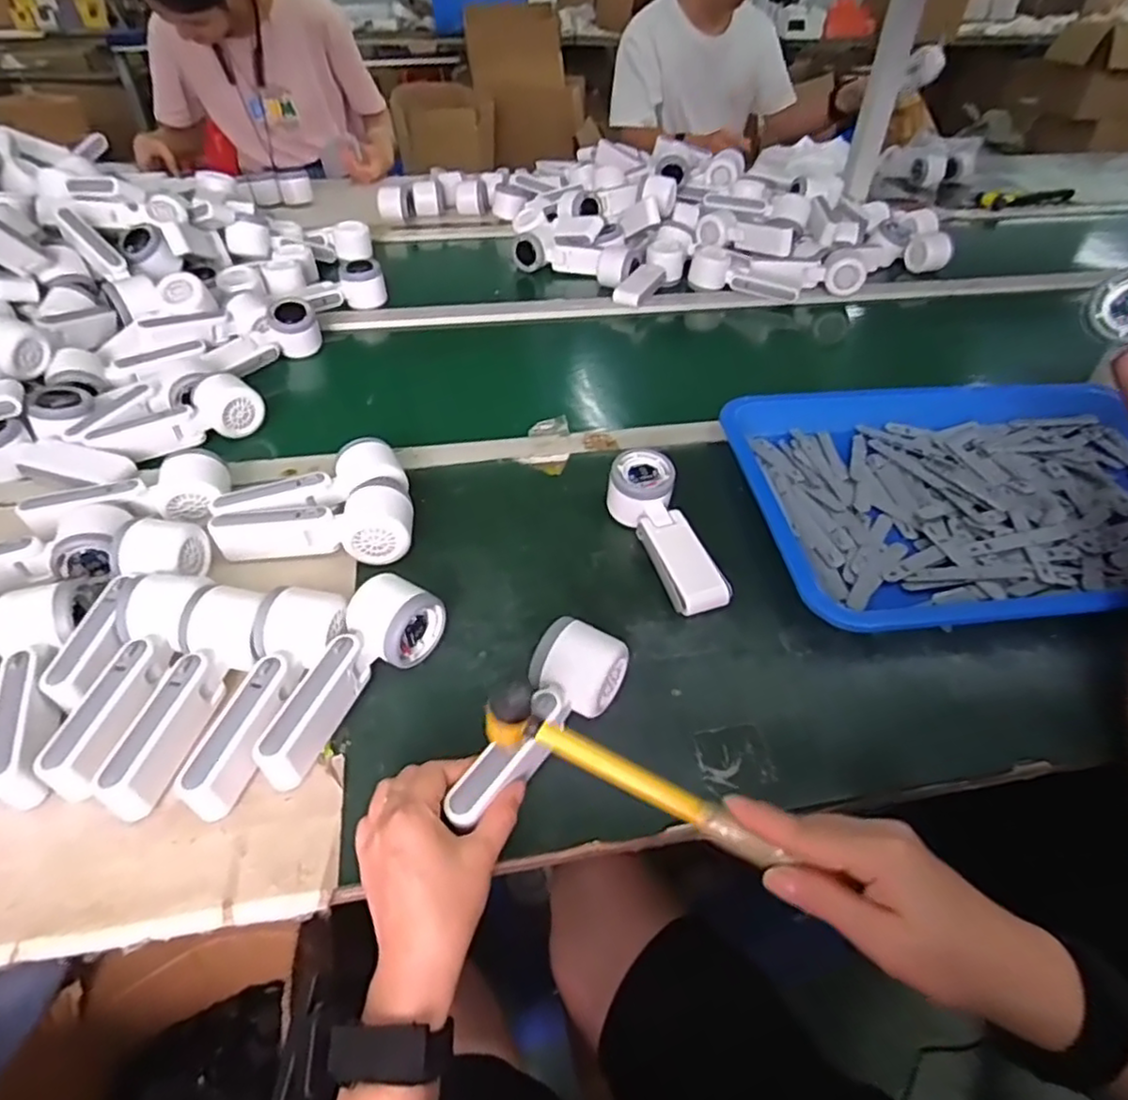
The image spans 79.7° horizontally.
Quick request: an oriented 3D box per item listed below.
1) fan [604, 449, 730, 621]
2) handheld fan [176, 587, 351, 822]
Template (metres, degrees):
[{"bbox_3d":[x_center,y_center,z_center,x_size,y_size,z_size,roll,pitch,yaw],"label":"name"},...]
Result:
[{"bbox_3d":[0.089,-0.017,0.597,0.054,0.056,0.161,-12,45,-14],"label":"fan"},{"bbox_3d":[-0.211,0.096,0.469,0.064,0.051,0.165,15,45,14],"label":"handheld fan"}]

